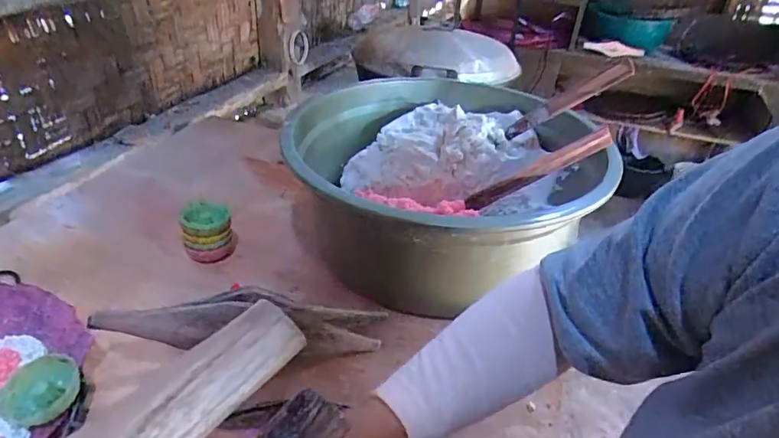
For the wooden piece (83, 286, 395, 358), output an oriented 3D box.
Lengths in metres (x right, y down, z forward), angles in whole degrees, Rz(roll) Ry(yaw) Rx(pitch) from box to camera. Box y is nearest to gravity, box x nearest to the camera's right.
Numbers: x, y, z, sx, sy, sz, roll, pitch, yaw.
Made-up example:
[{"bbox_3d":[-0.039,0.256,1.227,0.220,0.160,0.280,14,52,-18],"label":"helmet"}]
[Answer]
[{"bbox_3d":[-0.134,0.105,0.495,0.289,0.049,0.058,11,28,-27],"label":"wooden piece"}]

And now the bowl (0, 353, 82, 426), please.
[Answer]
[{"bbox_3d":[-0.303,0.145,0.418,0.062,0.020,0.059,4,33,-3],"label":"bowl"}]

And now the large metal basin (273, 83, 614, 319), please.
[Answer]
[{"bbox_3d":[0.066,-0.049,0.660,0.401,0.211,0.385,4,33,-3],"label":"large metal basin"}]

